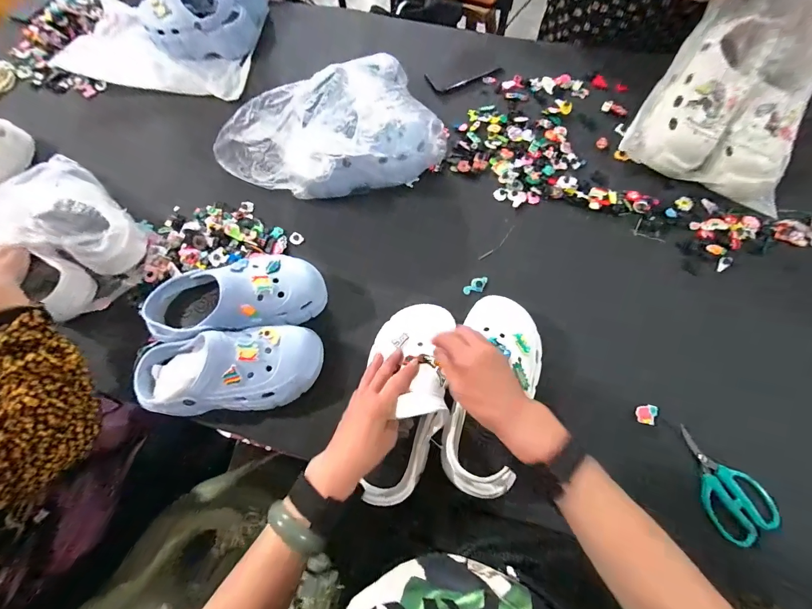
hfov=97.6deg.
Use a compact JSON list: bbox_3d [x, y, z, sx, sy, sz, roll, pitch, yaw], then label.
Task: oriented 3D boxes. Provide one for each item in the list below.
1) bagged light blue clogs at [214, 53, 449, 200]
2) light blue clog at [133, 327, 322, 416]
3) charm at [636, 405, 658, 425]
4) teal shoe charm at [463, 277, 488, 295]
[{"bbox_3d":[-0.158,-0.322,0.661,0.396,0.107,0.268,-21,71,-6],"label":"bagged light blue clogs"},{"bbox_3d":[-0.252,0.095,0.501,0.252,0.085,0.102,-8,70,-1],"label":"light blue clog"},{"bbox_3d":[0.352,0.161,0.519,0.026,0.013,0.027,2,70,3],"label":"charm"},{"bbox_3d":[0.121,-0.031,0.611,0.045,0.009,0.025,-29,71,7],"label":"teal shoe charm"}]

